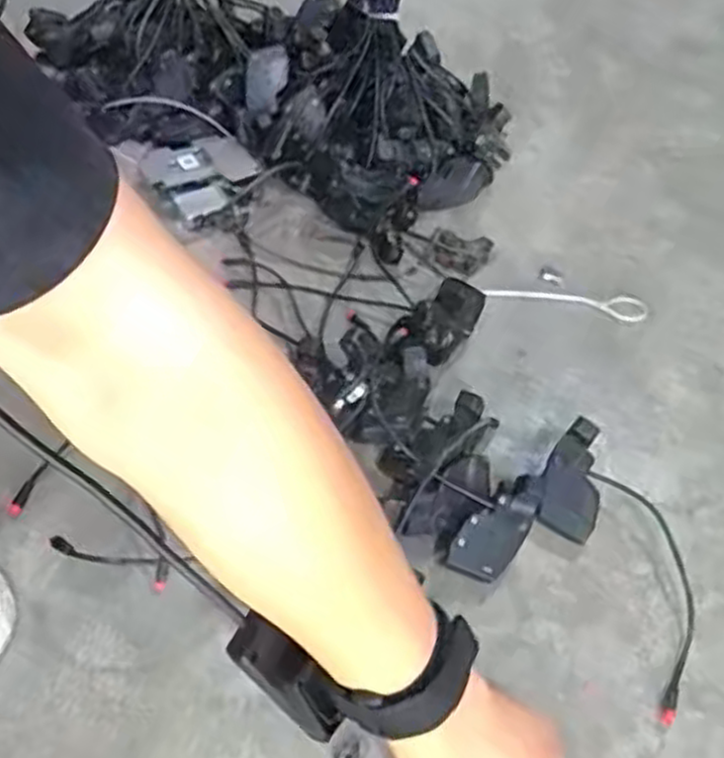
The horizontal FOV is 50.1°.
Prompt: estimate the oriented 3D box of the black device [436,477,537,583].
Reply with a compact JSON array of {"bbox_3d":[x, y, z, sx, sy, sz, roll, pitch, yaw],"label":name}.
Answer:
[{"bbox_3d":[0.088,0.098,0.502,0.034,0.020,0.076,37,79,23],"label":"black device"}]

